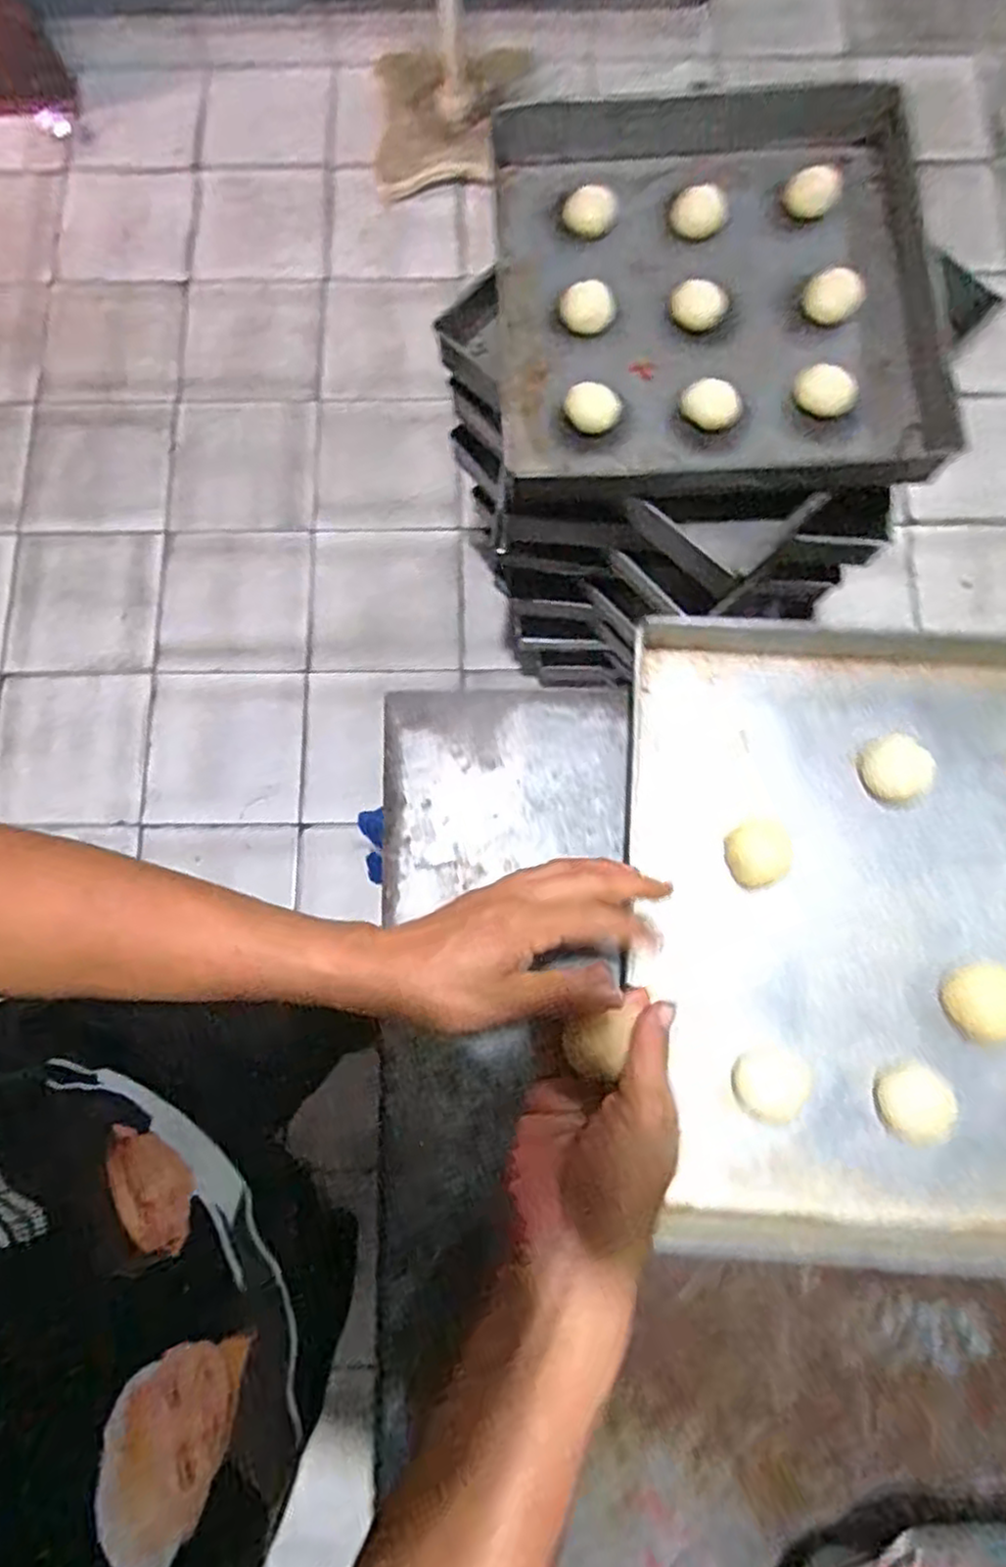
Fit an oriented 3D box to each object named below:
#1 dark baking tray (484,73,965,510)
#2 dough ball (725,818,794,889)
[{"bbox_3d":[0.242,-0.534,0.789,0.485,0.077,0.493,-2,79,0],"label":"dark baking tray"},{"bbox_3d":[0.212,0.059,0.599,0.053,0.036,0.058,-28,80,-5],"label":"dough ball"}]

